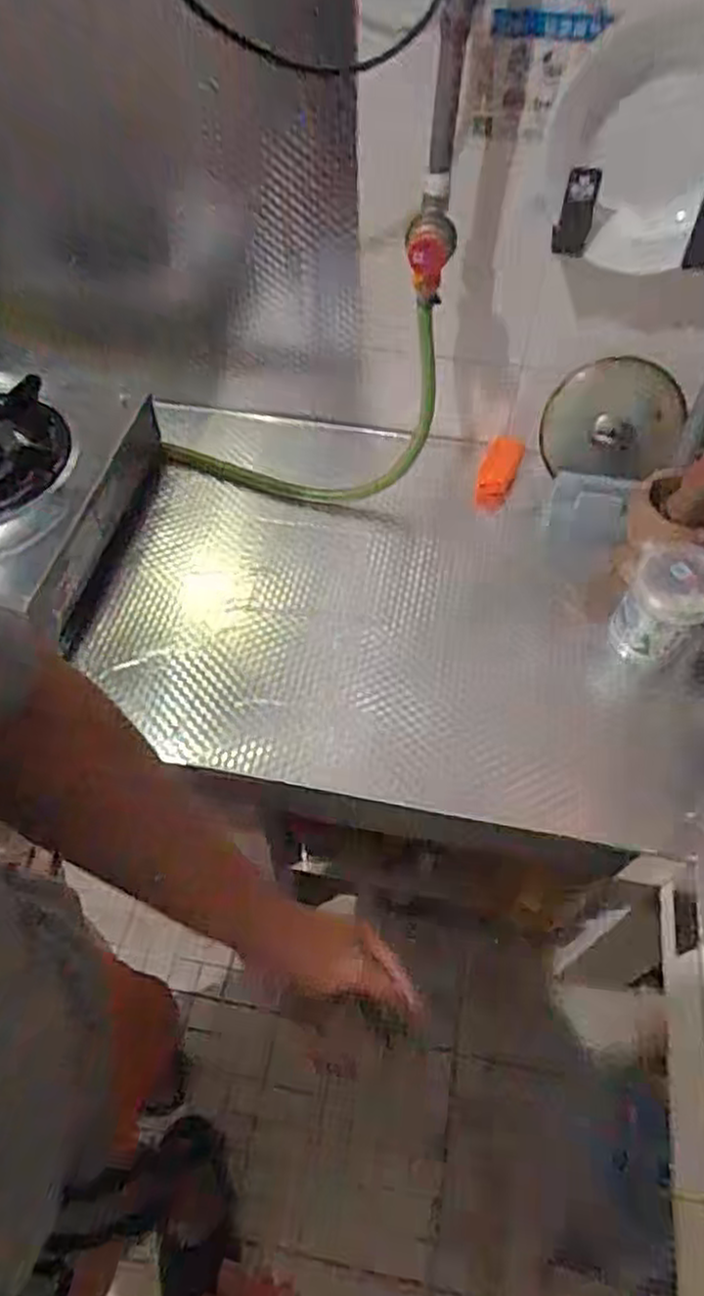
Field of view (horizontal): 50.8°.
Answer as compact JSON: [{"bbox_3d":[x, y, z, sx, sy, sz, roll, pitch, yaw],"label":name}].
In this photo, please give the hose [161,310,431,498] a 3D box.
[{"bbox_3d":[-0.048,-0.247,0.896,0.354,0.185,0.134,-20,56,11],"label":"hose"}]

